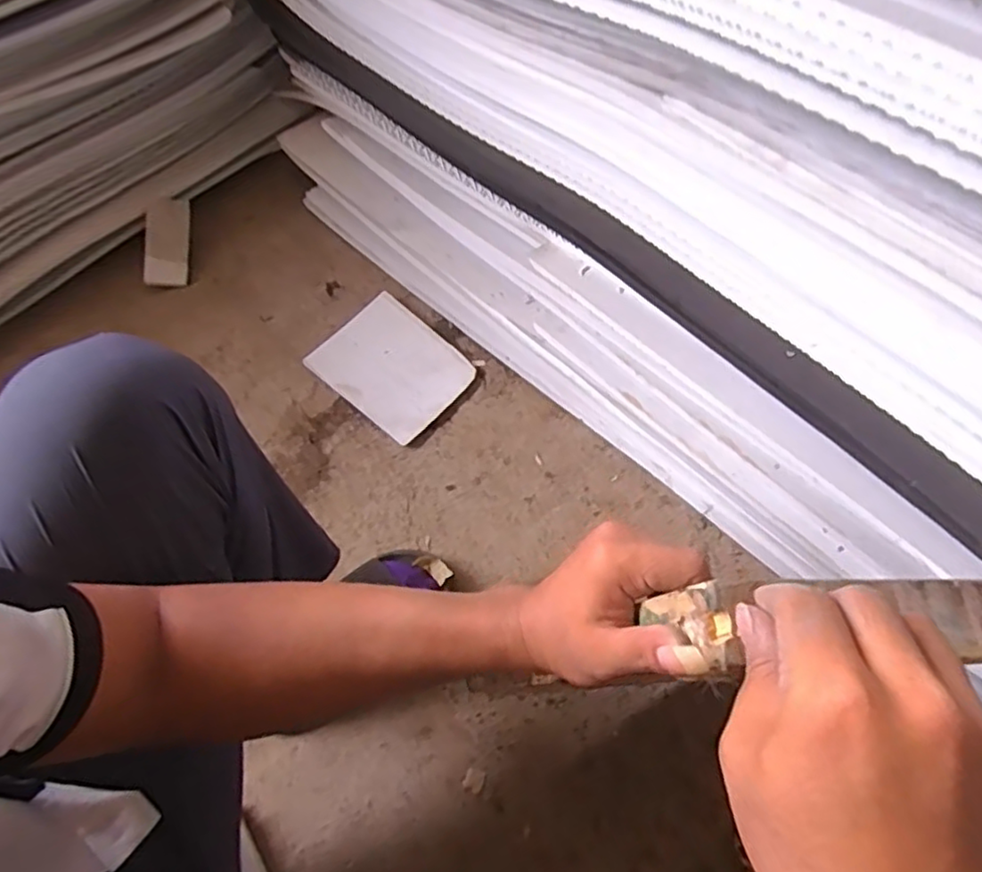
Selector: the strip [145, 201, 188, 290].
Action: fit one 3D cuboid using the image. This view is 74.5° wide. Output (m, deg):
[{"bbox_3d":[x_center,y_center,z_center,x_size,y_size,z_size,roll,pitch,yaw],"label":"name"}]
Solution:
[{"bbox_3d":[-0.561,-0.334,1.118,0.065,0.009,0.166,-1,75,-19],"label":"strip"}]

